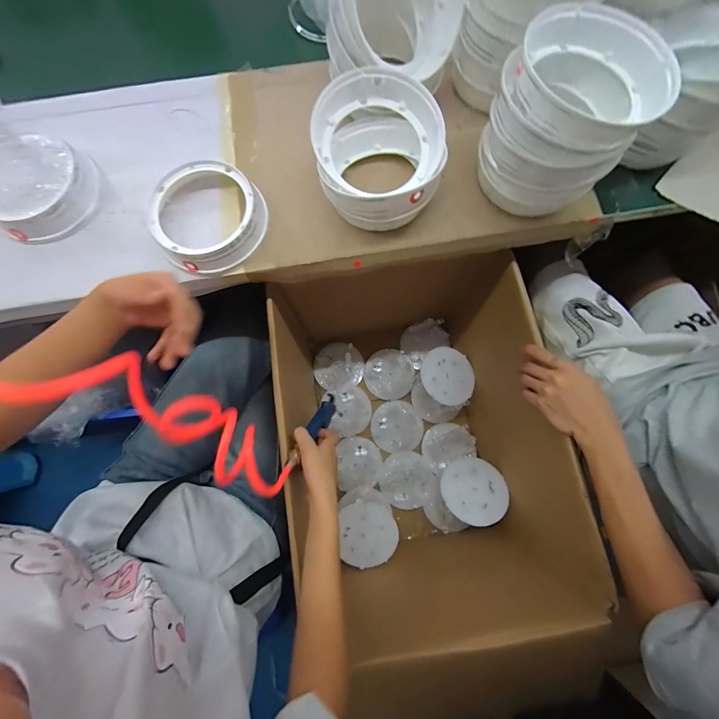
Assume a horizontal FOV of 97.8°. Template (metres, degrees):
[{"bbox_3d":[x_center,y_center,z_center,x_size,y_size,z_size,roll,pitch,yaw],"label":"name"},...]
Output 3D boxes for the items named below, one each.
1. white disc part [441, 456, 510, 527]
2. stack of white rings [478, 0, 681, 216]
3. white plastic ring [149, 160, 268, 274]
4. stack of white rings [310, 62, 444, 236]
[{"bbox_3d":[0.234,0.265,0.642,0.123,0.017,0.130,-5,51,7],"label":"white disc part"},{"bbox_3d":[0.229,-0.273,0.379,0.153,0.146,0.153,30,82,6],"label":"stack of white rings"},{"bbox_3d":[-0.198,-0.188,0.421,0.144,0.046,0.141,0,80,1],"label":"white plastic ring"},{"bbox_3d":[0.025,-0.251,0.400,0.150,0.102,0.159,-20,80,-3],"label":"stack of white rings"}]

